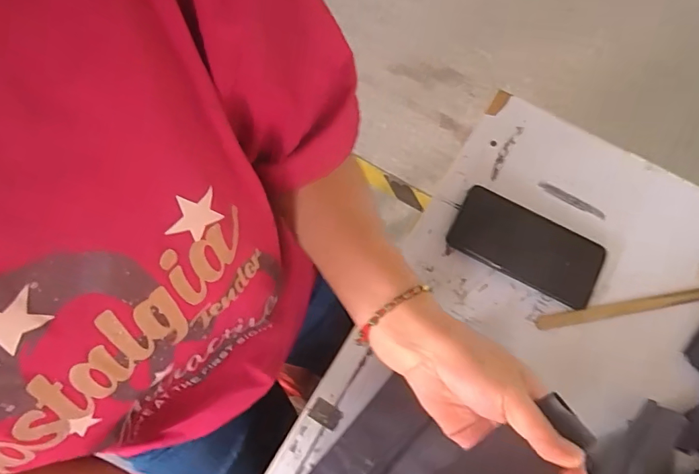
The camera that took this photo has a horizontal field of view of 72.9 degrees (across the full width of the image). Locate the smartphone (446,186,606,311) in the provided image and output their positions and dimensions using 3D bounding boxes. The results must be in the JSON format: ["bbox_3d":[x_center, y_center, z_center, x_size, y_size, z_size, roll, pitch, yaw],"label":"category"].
[{"bbox_3d":[0.196,0.011,0.525,0.164,0.015,0.079,27,77,8],"label":"smartphone"}]

